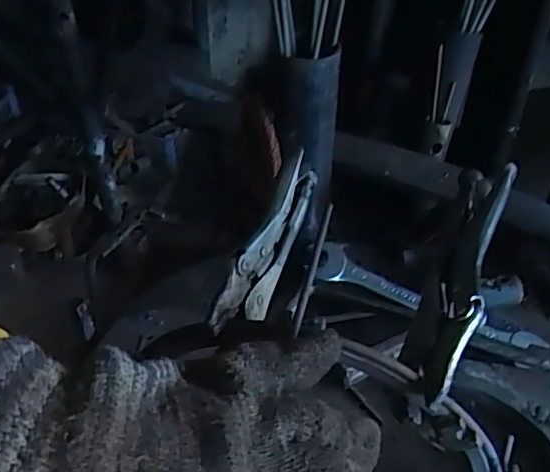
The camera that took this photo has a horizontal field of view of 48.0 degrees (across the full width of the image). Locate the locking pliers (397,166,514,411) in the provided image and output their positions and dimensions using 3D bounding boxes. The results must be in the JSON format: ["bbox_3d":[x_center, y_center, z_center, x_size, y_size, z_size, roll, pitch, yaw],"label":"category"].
[{"bbox_3d":[0.122,0.021,0.405,0.038,0.042,0.221,17,46,17],"label":"locking pliers"}]

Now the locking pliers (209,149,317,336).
[{"bbox_3d":[0.000,0.002,0.414,0.018,0.042,0.173,14,45,13],"label":"locking pliers"}]

